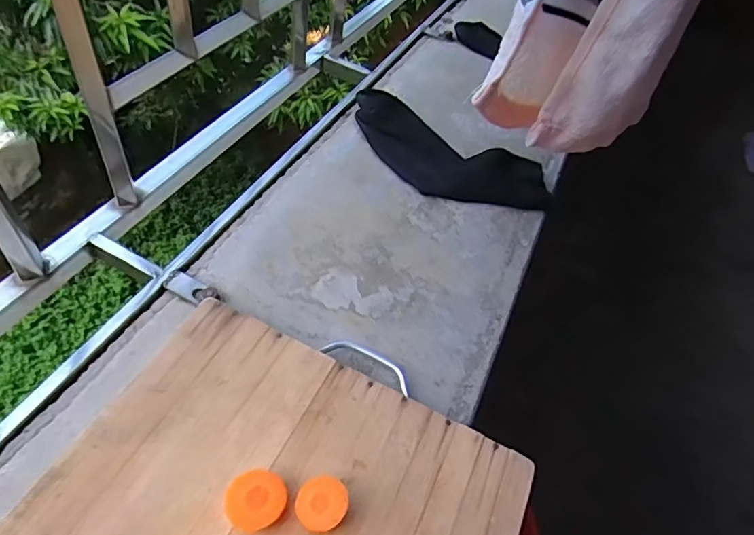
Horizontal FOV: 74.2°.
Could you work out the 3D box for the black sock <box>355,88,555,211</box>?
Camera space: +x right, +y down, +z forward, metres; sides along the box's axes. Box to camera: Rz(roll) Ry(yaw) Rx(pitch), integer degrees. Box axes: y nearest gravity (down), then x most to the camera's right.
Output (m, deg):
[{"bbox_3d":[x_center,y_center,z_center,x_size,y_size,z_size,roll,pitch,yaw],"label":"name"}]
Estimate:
[{"bbox_3d":[0.070,-0.130,0.574,0.253,0.029,0.107,38,54,19],"label":"black sock"}]

